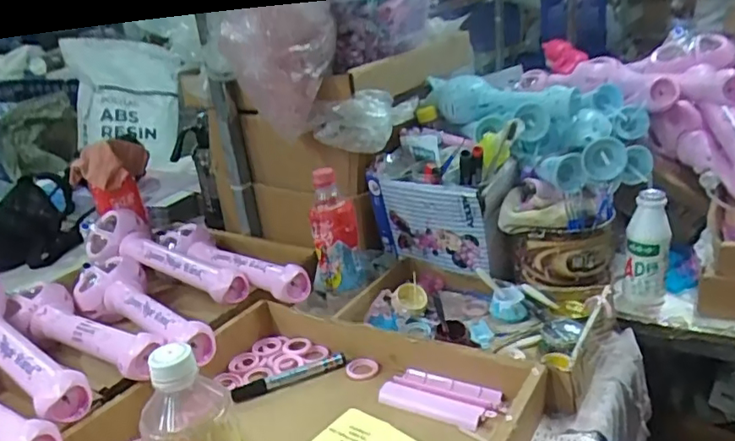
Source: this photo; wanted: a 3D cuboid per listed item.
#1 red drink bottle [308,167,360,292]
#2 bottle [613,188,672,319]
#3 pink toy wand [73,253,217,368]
[{"bbox_3d":[-0.045,0.016,0.779,0.066,0.172,0.062,-7,21,-3],"label":"red drink bottle"},{"bbox_3d":[0.347,0.043,0.724,0.057,0.151,0.056,4,23,25],"label":"bottle"},{"bbox_3d":[-0.298,0.117,0.750,0.095,0.056,0.342,-21,25,-35],"label":"pink toy wand"}]

